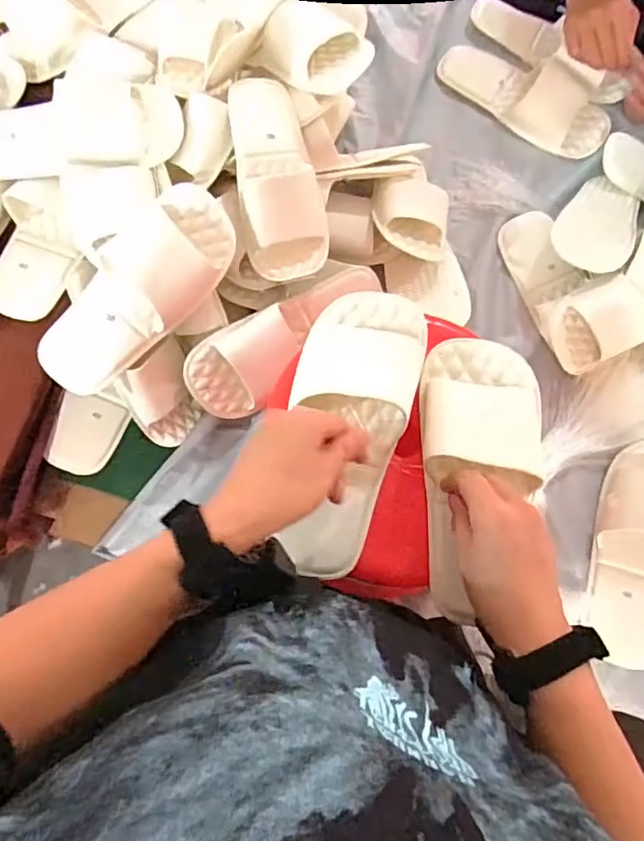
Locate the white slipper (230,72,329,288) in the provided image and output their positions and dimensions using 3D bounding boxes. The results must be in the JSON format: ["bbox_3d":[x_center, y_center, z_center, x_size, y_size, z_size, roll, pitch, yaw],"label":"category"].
[{"bbox_3d":[-0.053,-0.283,0.674,0.098,0.057,0.227,-12,89,-19],"label":"white slipper"}]

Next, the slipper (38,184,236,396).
[{"bbox_3d":[-0.202,-0.140,0.628,0.109,0.057,0.262,44,95,7],"label":"slipper"}]

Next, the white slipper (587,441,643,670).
[{"bbox_3d":[0.397,0.151,0.690,0.100,0.095,0.271,17,78,2],"label":"white slipper"}]

